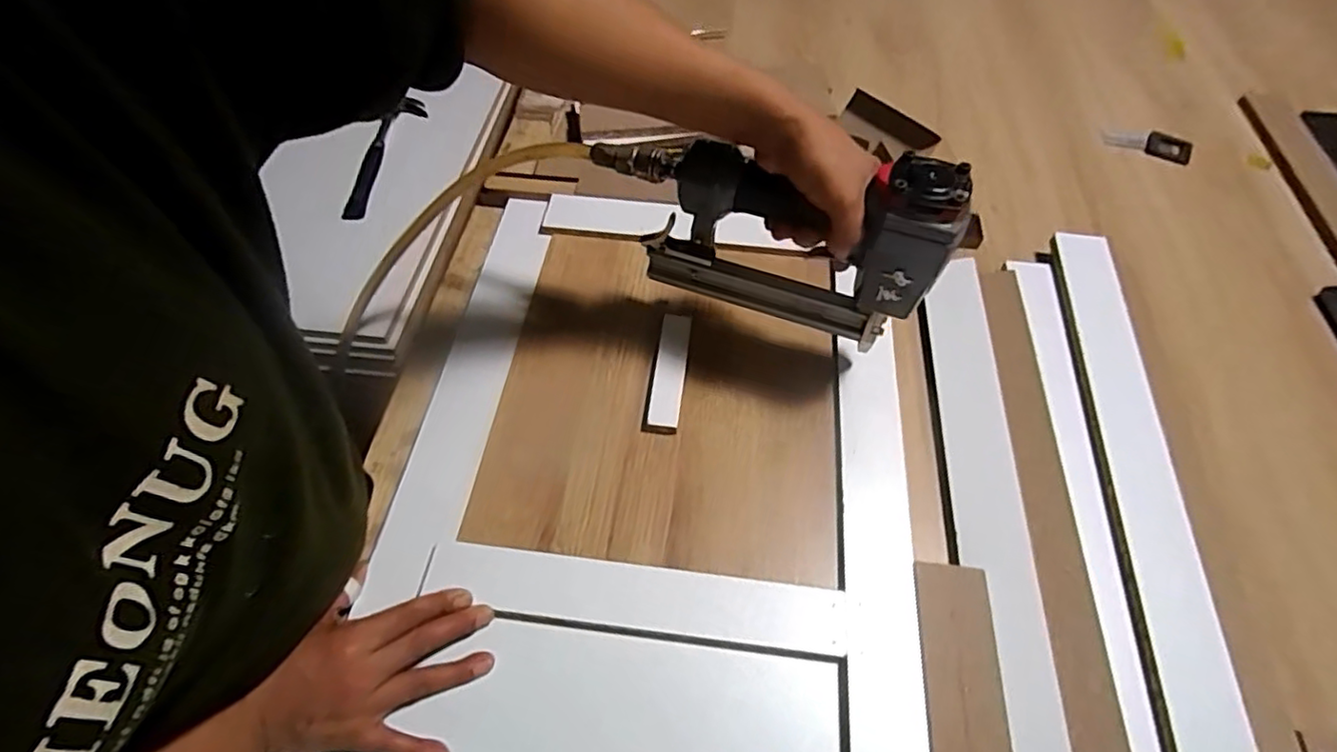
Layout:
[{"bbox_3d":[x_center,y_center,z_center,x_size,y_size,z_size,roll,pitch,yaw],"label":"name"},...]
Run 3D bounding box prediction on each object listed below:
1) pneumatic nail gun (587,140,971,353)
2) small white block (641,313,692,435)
[{"bbox_3d":[0.073,-0.112,0.494,0.256,0.153,0.048,20,57,12],"label":"pneumatic nail gun"},{"bbox_3d":[0.001,-0.004,0.564,0.029,0.014,0.119,7,56,4],"label":"small white block"}]

